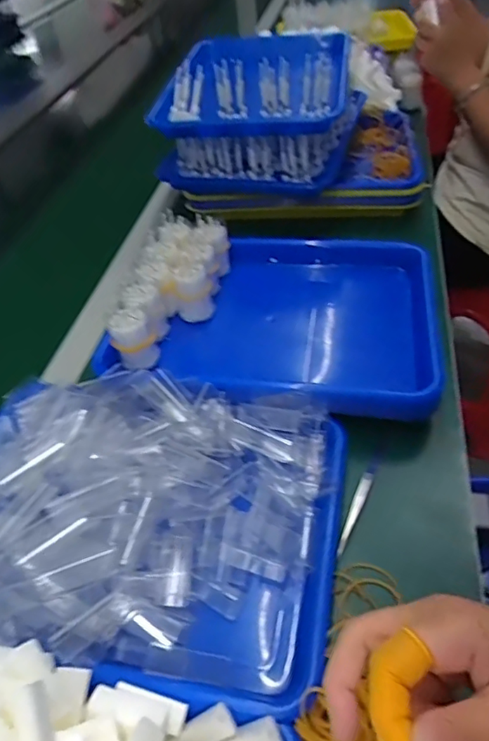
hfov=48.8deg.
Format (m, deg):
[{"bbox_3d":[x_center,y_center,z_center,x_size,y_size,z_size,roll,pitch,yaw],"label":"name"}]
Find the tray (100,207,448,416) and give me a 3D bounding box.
[{"bbox_3d":[0.035,-0.067,0.574,0.324,0.090,0.262,3,46,10],"label":"tray"}]

